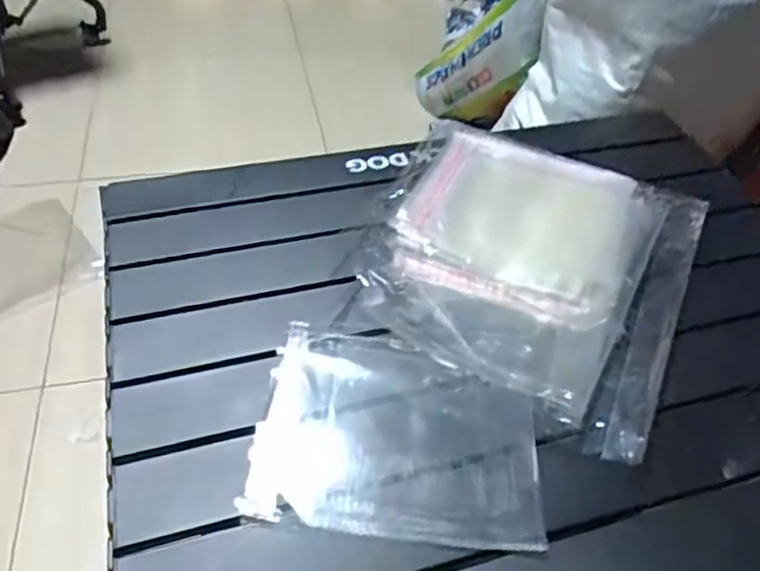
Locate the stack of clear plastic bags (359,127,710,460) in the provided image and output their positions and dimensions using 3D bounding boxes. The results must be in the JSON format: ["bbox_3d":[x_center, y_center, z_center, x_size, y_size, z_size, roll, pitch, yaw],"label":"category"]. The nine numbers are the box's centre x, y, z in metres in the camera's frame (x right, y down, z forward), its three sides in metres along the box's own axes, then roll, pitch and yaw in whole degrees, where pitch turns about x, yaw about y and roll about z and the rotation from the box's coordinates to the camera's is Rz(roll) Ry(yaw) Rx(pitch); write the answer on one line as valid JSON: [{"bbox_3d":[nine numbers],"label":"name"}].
[{"bbox_3d":[0.120,-0.031,0.537,0.250,0.020,0.298,22,50,17],"label":"stack of clear plastic bags"}]

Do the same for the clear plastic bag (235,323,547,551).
[{"bbox_3d":[0.011,0.096,0.423,0.178,0.007,0.138,5,47,2],"label":"clear plastic bag"}]

